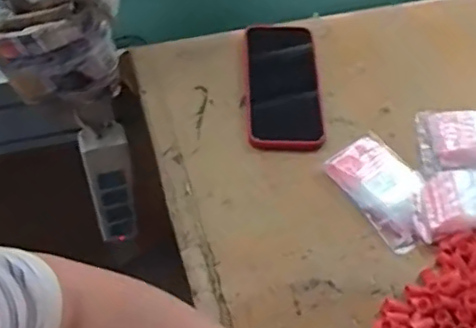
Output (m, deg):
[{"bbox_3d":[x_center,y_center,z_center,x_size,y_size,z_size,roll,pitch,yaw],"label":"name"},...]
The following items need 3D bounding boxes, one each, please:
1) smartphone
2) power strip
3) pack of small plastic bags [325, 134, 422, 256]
[{"bbox_3d":[0.050,-0.088,0.680,0.082,0.018,0.166,-1,54,-3],"label":"smartphone"},{"bbox_3d":[-0.169,0.029,0.818,0.056,0.230,0.044,-8,54,-9],"label":"power strip"},{"bbox_3d":[0.145,0.025,0.603,0.069,0.019,0.118,-28,60,-22],"label":"pack of small plastic bags"}]

